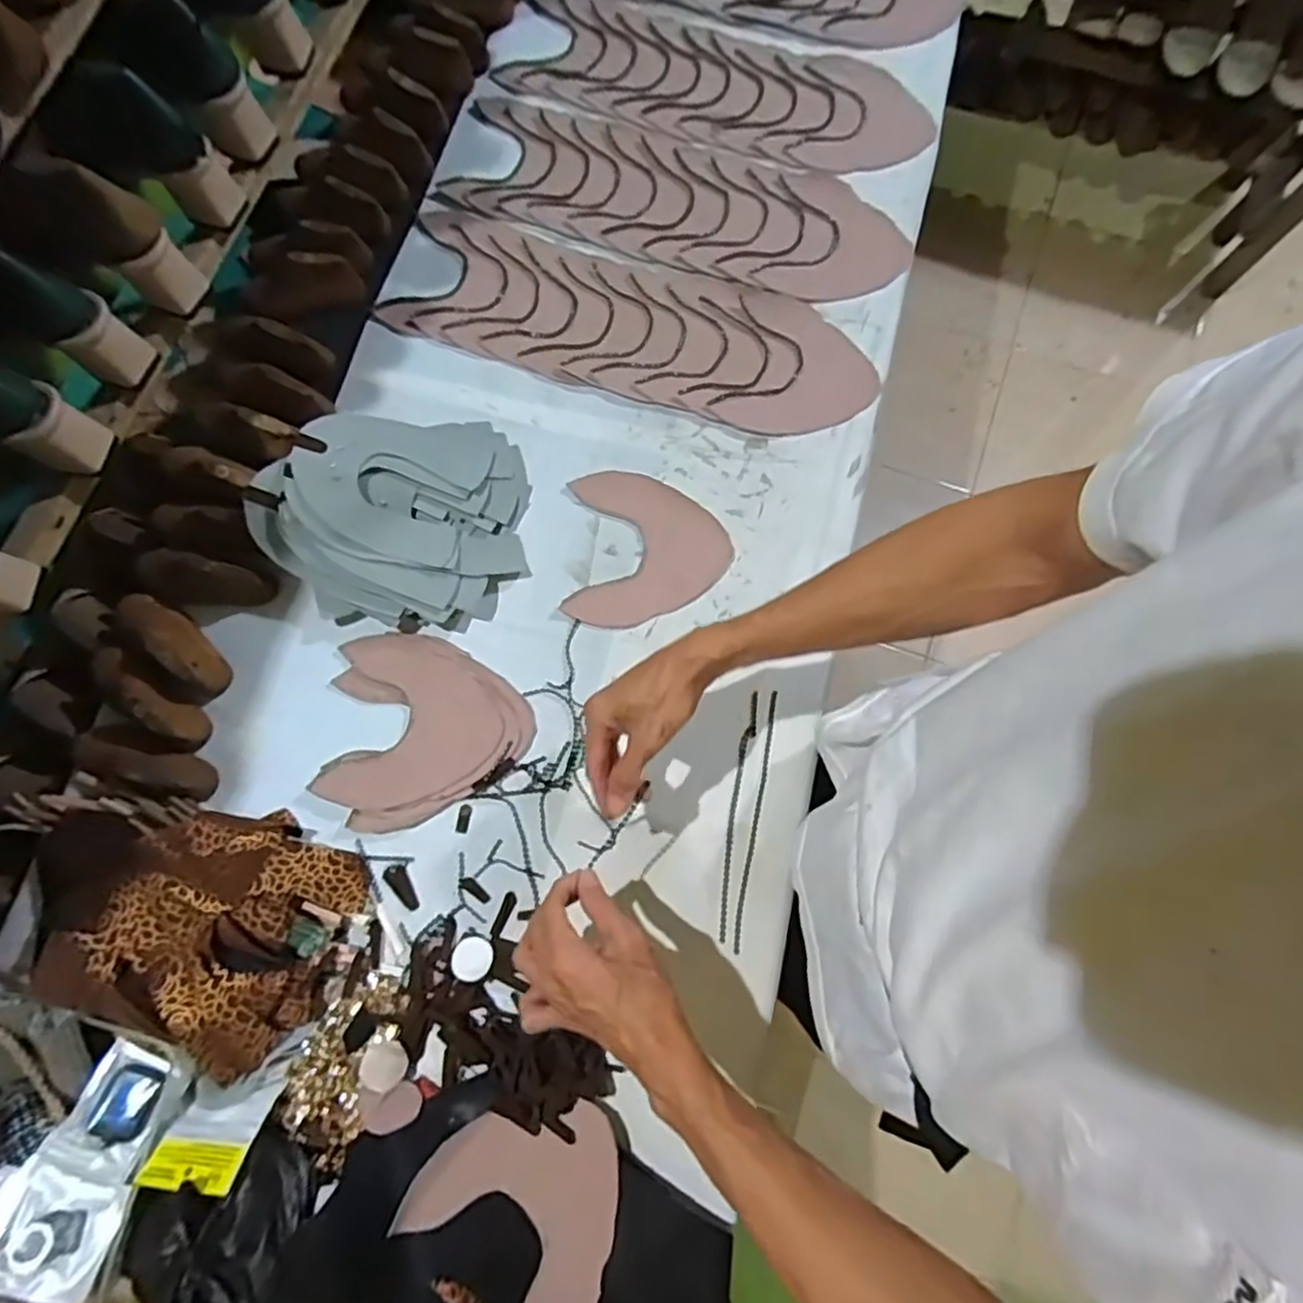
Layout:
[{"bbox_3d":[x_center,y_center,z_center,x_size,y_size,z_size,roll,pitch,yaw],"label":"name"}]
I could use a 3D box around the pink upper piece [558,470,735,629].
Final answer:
[{"bbox_3d":[-0.002,-0.107,0.704,0.163,0.010,0.161,-1,77,1],"label":"pink upper piece"}]

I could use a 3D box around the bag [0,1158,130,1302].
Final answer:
[{"bbox_3d":[-0.452,0.430,0.506,0.099,0.015,0.072,14,53,-7],"label":"bag"}]

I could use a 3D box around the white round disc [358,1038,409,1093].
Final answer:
[{"bbox_3d":[-0.224,0.346,0.572,0.035,0.004,0.037,7,62,-13],"label":"white round disc"}]

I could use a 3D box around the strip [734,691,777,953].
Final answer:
[{"bbox_3d":[0.096,0.151,0.627,0.007,0.007,0.234,11,77,4],"label":"strip"}]

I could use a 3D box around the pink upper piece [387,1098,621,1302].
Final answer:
[{"bbox_3d":[-0.093,0.443,0.539,0.162,0.017,0.159,-41,79,-8],"label":"pink upper piece"}]

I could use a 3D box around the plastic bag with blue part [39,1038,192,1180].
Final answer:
[{"bbox_3d":[-0.421,0.366,0.545,0.073,0.015,0.086,28,57,-1],"label":"plastic bag with blue part"}]

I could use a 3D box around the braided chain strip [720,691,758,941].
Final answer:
[{"bbox_3d":[0.079,0.147,0.632,0.014,0.009,0.223,9,77,3],"label":"braided chain strip"}]

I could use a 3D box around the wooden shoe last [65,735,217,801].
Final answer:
[{"bbox_3d":[-0.476,0.105,0.634,0.136,0.053,0.041,15,78,5],"label":"wooden shoe last"}]

